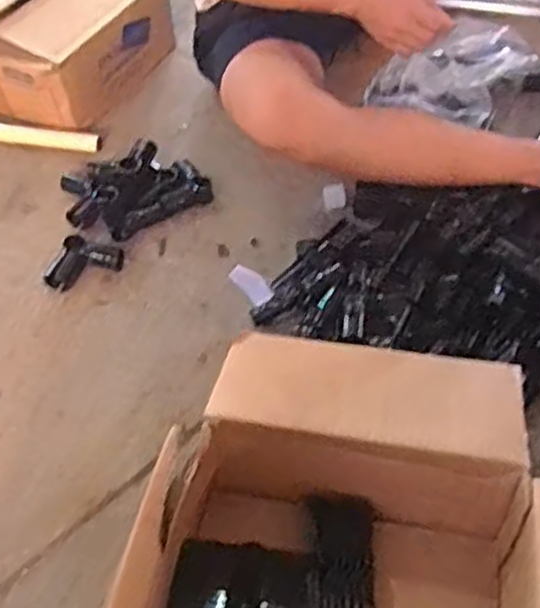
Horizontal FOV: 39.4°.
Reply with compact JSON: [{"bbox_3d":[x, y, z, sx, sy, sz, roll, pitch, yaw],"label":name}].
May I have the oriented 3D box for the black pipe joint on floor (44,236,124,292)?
[{"bbox_3d":[-0.236,-0.050,0.970,0.084,0.027,0.071,8,49,9],"label":"black pipe joint on floor"}]

